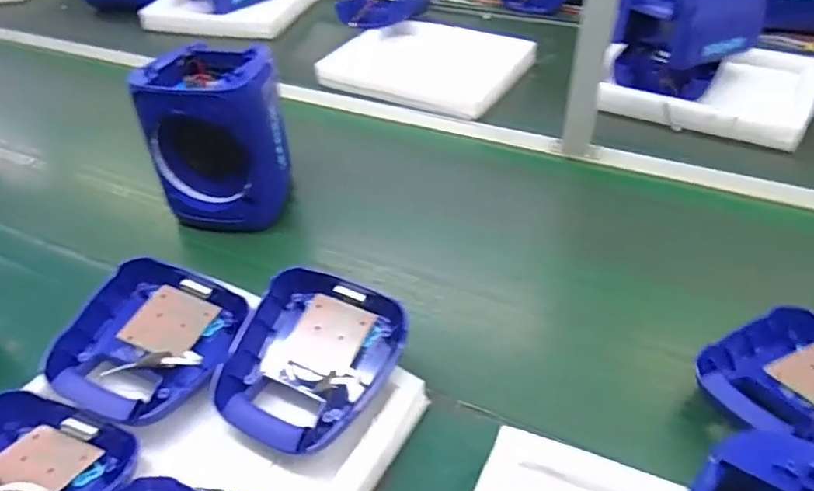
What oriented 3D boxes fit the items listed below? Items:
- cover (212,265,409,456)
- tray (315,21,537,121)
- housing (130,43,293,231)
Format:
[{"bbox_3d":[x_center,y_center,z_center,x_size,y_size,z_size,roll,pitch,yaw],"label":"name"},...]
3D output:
[{"bbox_3d":[-0.096,0.115,0.590,0.165,0.069,0.182,22,65,17],"label":"cover"},{"bbox_3d":[0.053,-0.389,1.218,0.373,0.034,0.343,17,46,22],"label":"tray"},{"bbox_3d":[-0.260,-0.154,0.820,0.155,0.206,0.141,7,43,12],"label":"housing"}]

